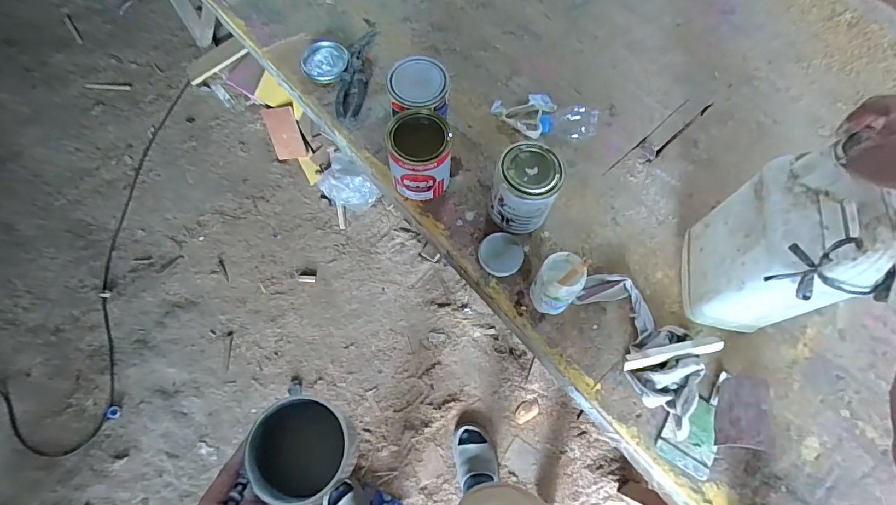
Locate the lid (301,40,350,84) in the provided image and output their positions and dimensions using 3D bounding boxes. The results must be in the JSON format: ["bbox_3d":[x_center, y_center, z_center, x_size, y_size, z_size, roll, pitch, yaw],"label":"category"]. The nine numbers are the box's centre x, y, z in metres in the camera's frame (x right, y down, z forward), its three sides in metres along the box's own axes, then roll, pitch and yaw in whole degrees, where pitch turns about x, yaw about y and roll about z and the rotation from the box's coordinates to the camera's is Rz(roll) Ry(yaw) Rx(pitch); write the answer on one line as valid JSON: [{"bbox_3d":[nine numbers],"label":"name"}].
[{"bbox_3d":[-0.253,-0.400,0.914,0.097,0.016,0.093,1,69,-2],"label":"lid"}]

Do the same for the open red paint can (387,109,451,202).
[{"bbox_3d":[-0.046,-0.164,0.760,0.103,0.131,0.100,1,69,-2],"label":"open red paint can"}]

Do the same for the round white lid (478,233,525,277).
[{"bbox_3d":[0.094,0.003,0.771,0.077,0.012,0.077,1,69,-2],"label":"round white lid"}]

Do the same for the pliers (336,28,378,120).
[{"bbox_3d":[-0.188,-0.380,0.910,0.057,0.011,0.252,8,69,1],"label":"pliers"}]

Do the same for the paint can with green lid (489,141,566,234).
[{"bbox_3d":[0.132,-0.106,0.751,0.102,0.129,0.108,1,69,-2],"label":"paint can with green lid"}]

